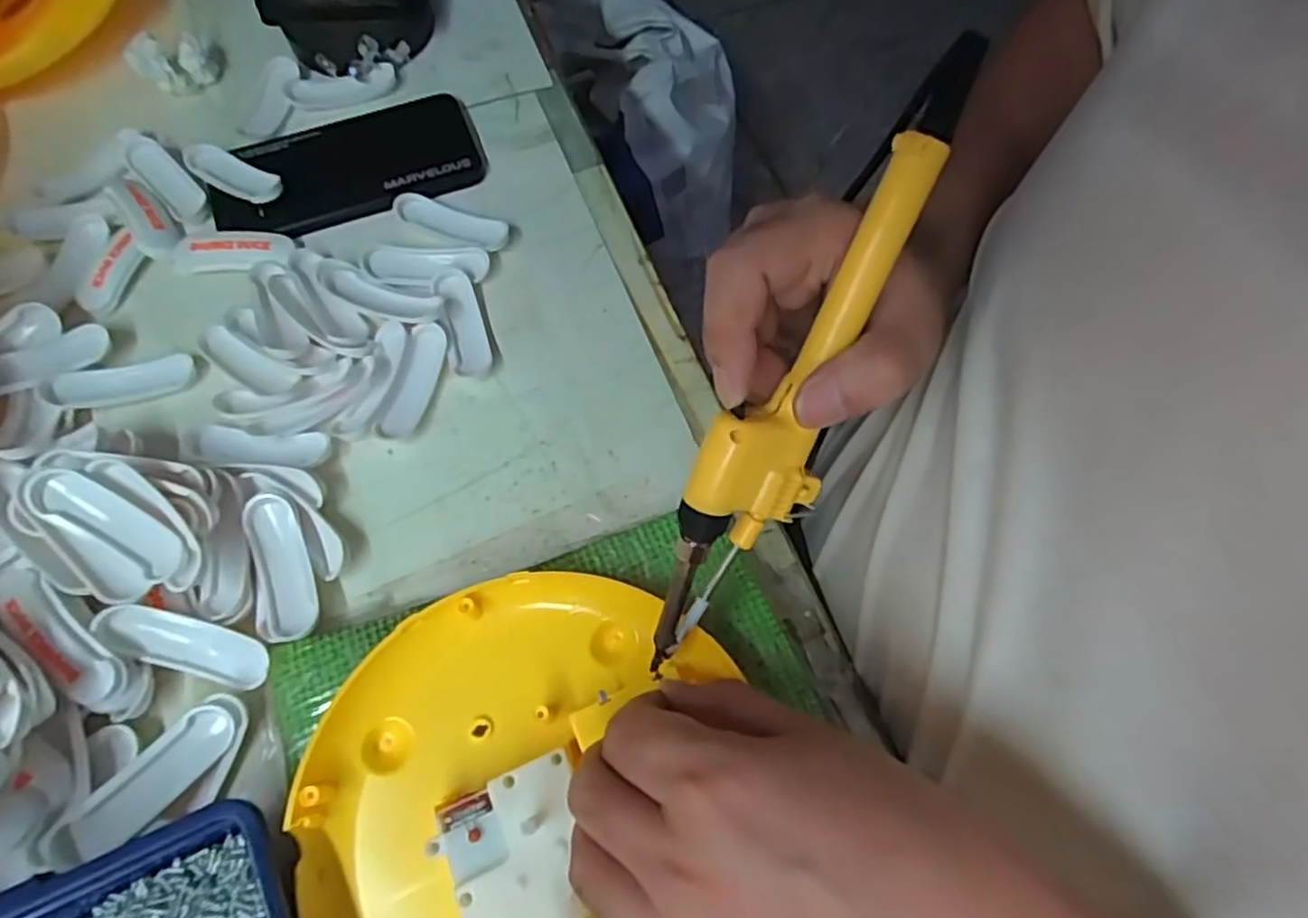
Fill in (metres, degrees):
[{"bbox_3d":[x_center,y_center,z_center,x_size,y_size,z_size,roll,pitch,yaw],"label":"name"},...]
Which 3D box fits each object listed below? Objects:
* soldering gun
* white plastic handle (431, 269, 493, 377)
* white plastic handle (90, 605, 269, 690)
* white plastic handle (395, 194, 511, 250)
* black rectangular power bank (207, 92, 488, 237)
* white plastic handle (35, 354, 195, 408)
[{"bbox_3d":[0.052,-0.025,0.245,0.040,0.029,0.234,28,104,9],"label":"soldering gun"},{"bbox_3d":[-0.108,-0.078,0.392,0.023,0.011,0.068,-15,68,-9],"label":"white plastic handle"},{"bbox_3d":[-0.208,0.084,0.310,0.070,0.013,0.022,21,66,-11],"label":"white plastic handle"},{"bbox_3d":[-0.119,-0.141,0.413,0.071,0.009,0.022,20,67,6],"label":"white plastic handle"},{"bbox_3d":[-0.190,-0.187,0.431,0.157,0.013,0.083,-18,69,-10],"label":"black rectangular power bank"},{"bbox_3d":[-0.284,-0.041,0.368,0.070,0.010,0.023,-17,69,-10],"label":"white plastic handle"}]

